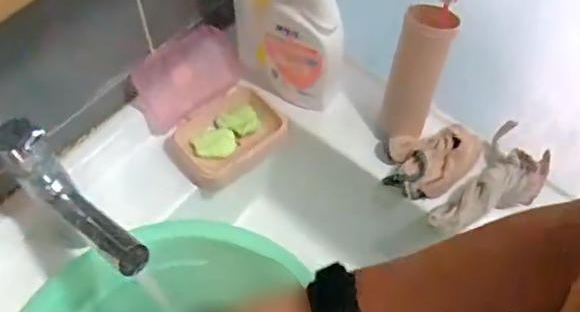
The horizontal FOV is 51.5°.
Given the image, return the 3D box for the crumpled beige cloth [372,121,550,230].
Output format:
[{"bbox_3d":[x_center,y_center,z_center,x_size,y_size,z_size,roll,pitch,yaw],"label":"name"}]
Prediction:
[{"bbox_3d":[0.200,0.006,0.679,0.174,0.038,0.131,-20,59,-12],"label":"crumpled beige cloth"}]

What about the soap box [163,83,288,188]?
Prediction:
[{"bbox_3d":[-0.078,-0.027,0.718,0.133,0.031,0.093,-35,63,-20],"label":"soap box"}]

